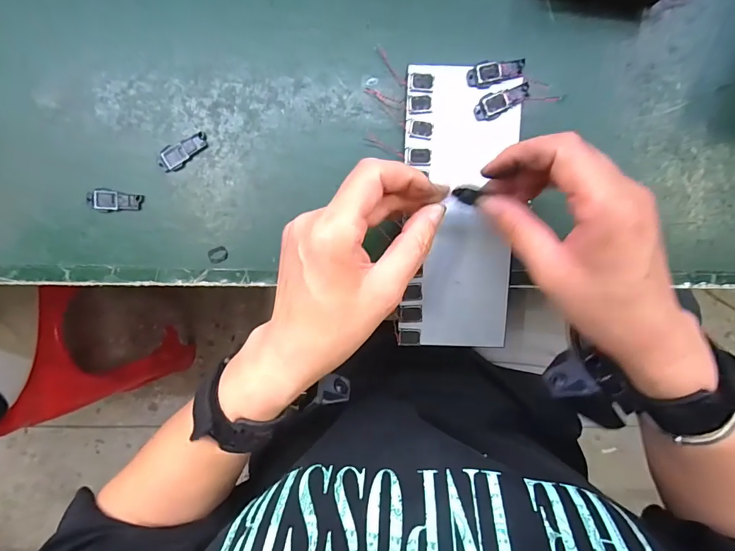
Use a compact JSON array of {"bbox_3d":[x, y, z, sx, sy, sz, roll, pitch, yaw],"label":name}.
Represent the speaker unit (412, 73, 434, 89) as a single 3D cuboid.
[{"bbox_3d":[0.039,-0.136,0.276,0.015,0.004,0.010,7,98,0],"label":"speaker unit"}]

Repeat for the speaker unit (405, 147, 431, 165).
[{"bbox_3d":[0.036,-0.085,0.282,0.018,0.004,0.011,5,98,0],"label":"speaker unit"}]

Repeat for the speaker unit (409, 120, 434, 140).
[{"bbox_3d":[0.038,-0.103,0.280,0.016,0.004,0.011,9,98,-1],"label":"speaker unit"}]

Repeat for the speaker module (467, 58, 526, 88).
[{"bbox_3d":[0.090,-0.141,0.274,0.039,0.004,0.016,-4,98,1],"label":"speaker module"}]

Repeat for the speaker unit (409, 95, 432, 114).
[{"bbox_3d":[0.038,-0.120,0.277,0.015,0.004,0.012,-2,98,1],"label":"speaker unit"}]

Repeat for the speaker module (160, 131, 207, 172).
[{"bbox_3d":[-0.134,-0.090,0.288,0.038,0.004,0.017,-24,97,4],"label":"speaker module"}]

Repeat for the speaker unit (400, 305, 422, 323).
[{"bbox_3d":[0.033,0.029,0.295,0.017,0.004,0.014,-1,98,1],"label":"speaker unit"}]

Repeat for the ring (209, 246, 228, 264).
[{"bbox_3d":[-0.113,-0.015,0.297,0.015,0.004,0.011,-27,97,4],"label":"ring"}]

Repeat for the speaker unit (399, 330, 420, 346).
[{"bbox_3d":[0.032,0.047,0.297,0.016,0.004,0.011,0,98,1],"label":"speaker unit"}]

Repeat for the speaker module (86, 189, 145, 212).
[{"bbox_3d":[-0.187,-0.055,0.293,0.038,0.004,0.016,6,98,0],"label":"speaker module"}]

